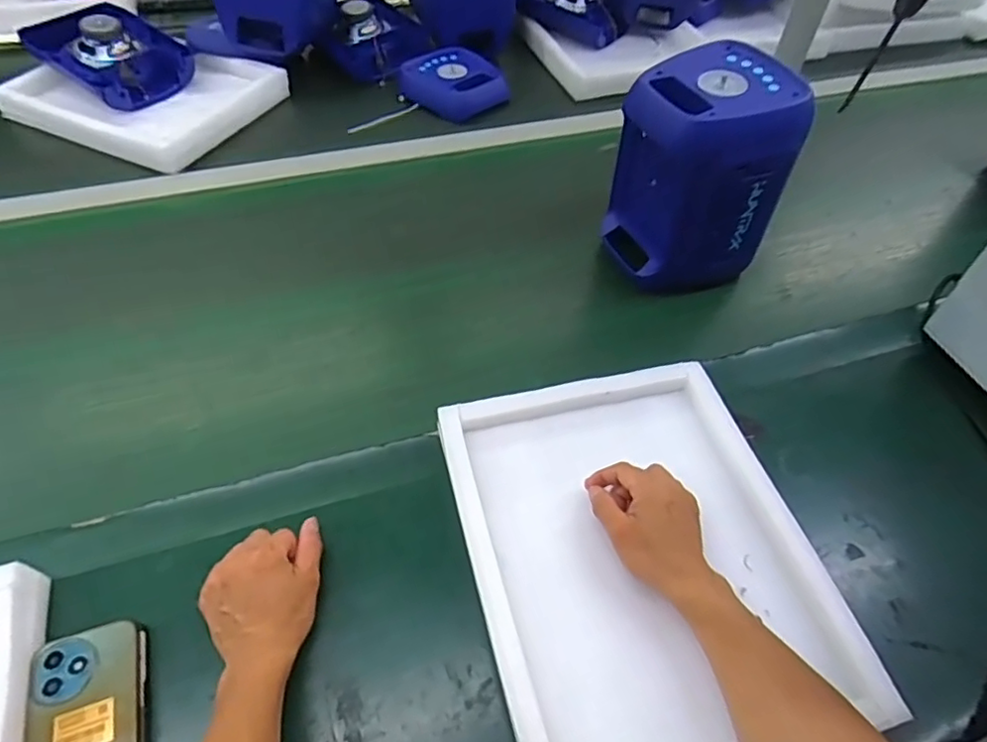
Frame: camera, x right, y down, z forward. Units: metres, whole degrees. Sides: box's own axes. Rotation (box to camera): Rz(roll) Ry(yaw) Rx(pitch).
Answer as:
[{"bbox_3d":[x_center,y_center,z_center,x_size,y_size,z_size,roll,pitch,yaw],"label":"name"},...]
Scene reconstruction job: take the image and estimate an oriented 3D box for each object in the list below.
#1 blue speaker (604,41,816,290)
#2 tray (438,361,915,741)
[{"bbox_3d":[0.251,-0.232,0.744,0.152,0.230,0.164,-22,54,-19],"label":"blue speaker"},{"bbox_3d":[0.125,0.155,0.548,0.285,0.042,0.357,-11,51,-10],"label":"tray"}]

